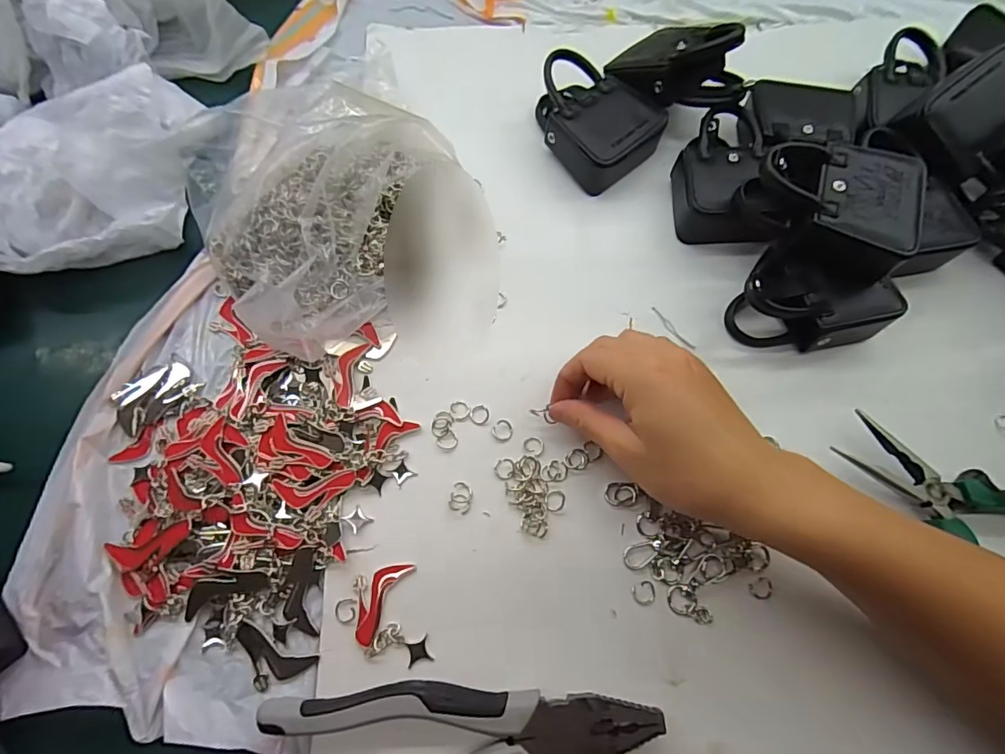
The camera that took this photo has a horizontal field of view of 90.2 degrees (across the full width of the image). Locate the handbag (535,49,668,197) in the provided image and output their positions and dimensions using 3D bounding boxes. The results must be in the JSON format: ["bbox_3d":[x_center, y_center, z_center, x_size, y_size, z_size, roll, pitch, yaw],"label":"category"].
[{"bbox_3d":[0.066,-0.196,0.385,0.074,0.040,0.098,-40,75,-14],"label":"handbag"}]

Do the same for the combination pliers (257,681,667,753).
[{"bbox_3d":[-0.020,0.179,0.248,0.188,0.022,0.050,-3,70,-2],"label":"combination pliers"}]

